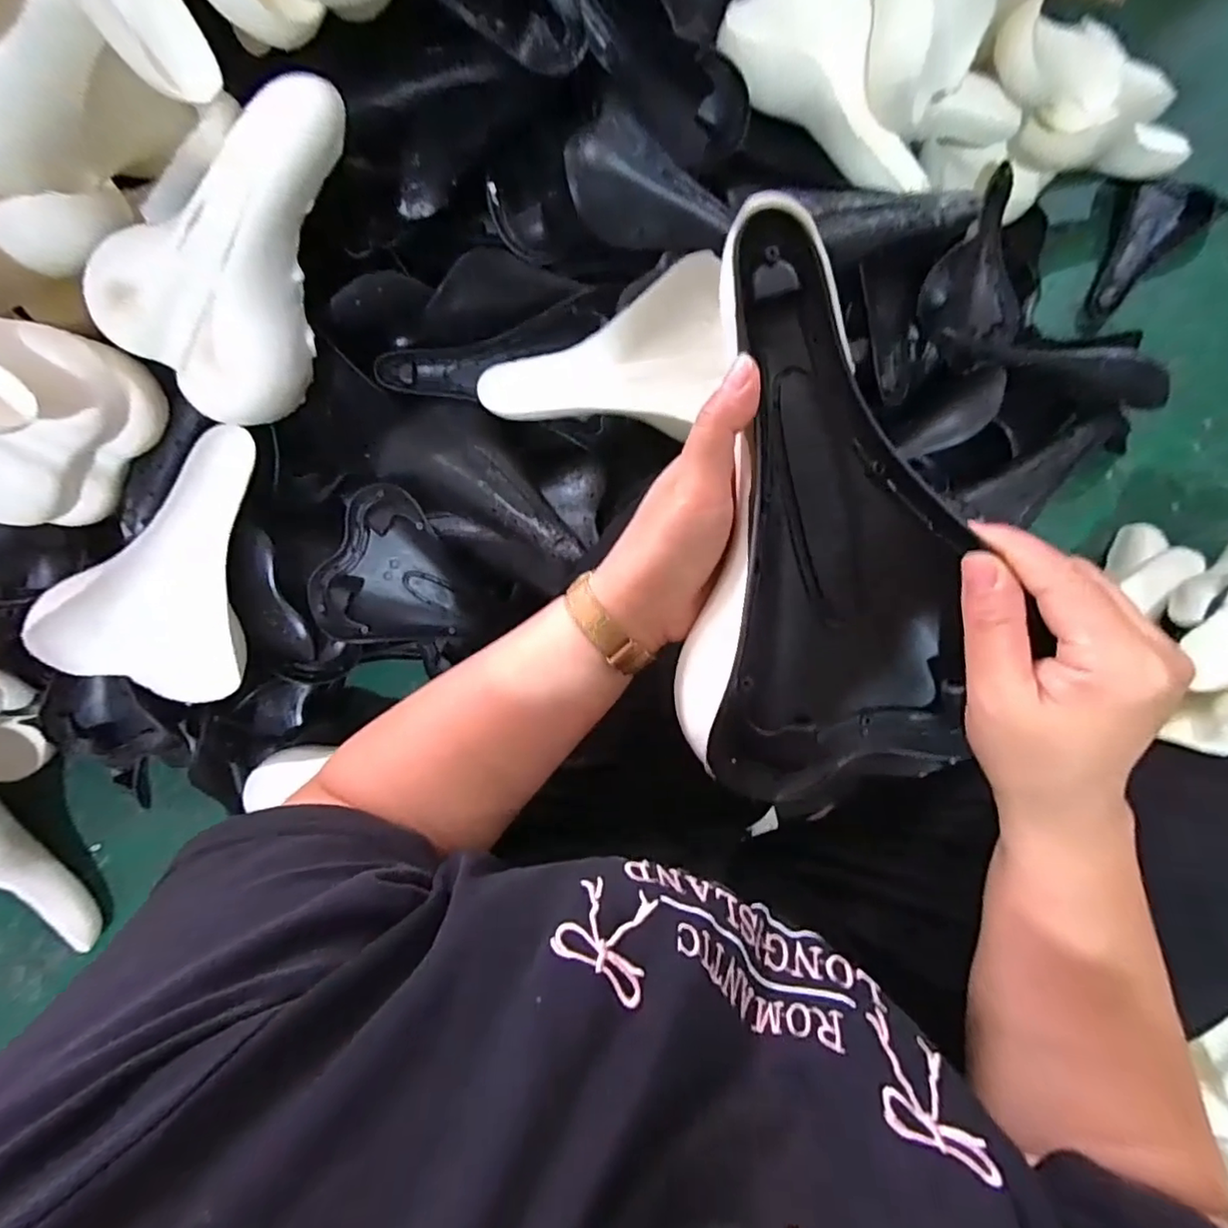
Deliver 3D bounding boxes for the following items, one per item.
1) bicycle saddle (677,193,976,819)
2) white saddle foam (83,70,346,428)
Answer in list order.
[{"bbox_3d":[0.095,-0.039,0.267,0.124,0.043,0.264,-5,95,0],"label":"bicycle saddle"},{"bbox_3d":[-0.278,-0.274,0.482,0.252,0.151,0.066,-39,54,6],"label":"white saddle foam"}]

